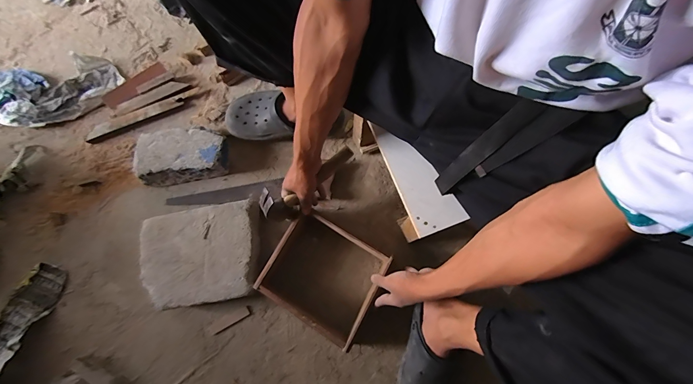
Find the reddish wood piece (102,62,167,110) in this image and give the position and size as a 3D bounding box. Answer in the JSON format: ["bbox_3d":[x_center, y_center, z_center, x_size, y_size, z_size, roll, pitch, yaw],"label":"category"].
[{"bbox_3d":[-0.549,-0.276,0.801,0.169,0.020,0.042,-43,79,-8],"label":"reddish wood piece"}]

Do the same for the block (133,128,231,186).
[{"bbox_3d":[-0.389,-0.088,0.742,0.210,0.071,0.115,-9,76,0],"label":"block"}]

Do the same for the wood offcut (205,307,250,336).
[{"bbox_3d":[-0.262,0.285,0.681,0.099,0.004,0.022,-28,77,-5],"label":"wood offcut"}]

